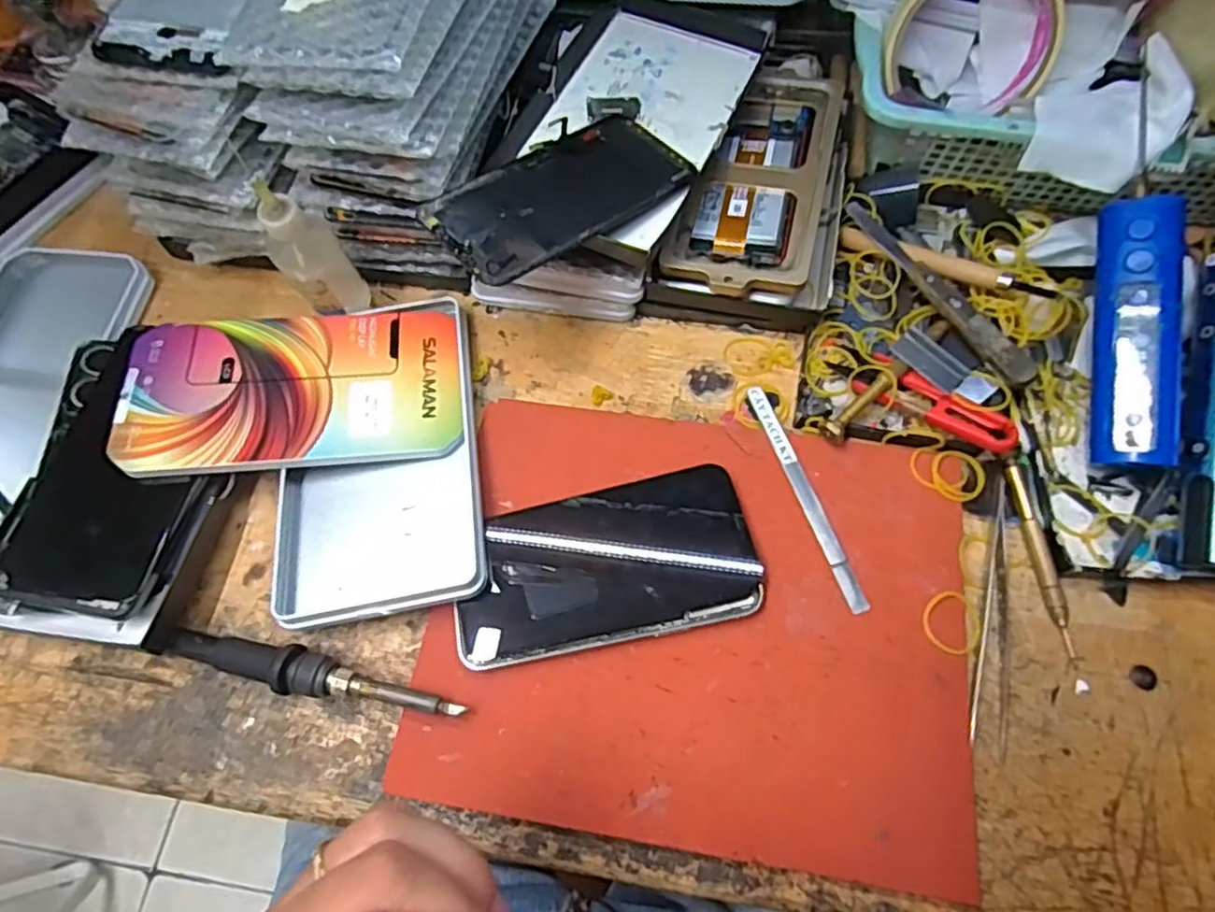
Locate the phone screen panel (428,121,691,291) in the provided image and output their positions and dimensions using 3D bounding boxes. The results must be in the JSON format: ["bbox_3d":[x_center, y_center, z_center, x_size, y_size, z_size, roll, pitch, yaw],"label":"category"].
[{"bbox_3d":[-0.022,-0.135,0.360,0.136,0.005,0.067,-37,68,-23],"label":"phone screen panel"}]

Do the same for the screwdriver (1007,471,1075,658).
[{"bbox_3d":[0.215,0.050,0.345,0.009,0.006,0.095,-6,66,1],"label":"screwdriver"}]

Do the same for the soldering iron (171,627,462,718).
[{"bbox_3d":[-0.136,0.102,0.323,0.154,0.021,0.019,11,68,8],"label":"soldering iron"}]

